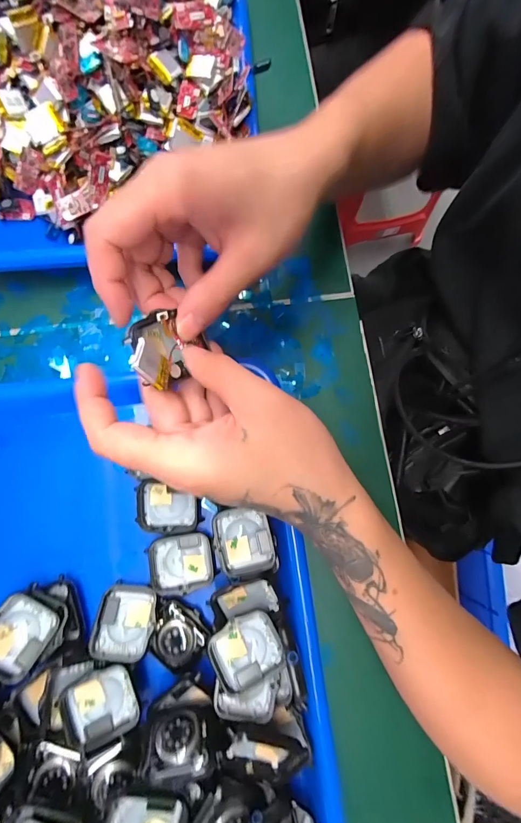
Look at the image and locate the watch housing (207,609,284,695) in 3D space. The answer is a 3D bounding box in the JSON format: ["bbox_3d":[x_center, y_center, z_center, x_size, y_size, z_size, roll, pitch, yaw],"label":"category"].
[{"bbox_3d":[-0.009,0.149,0.233,0.042,0.015,0.035,-24,71,-10],"label":"watch housing"}]

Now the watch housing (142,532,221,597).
[{"bbox_3d":[-0.055,0.107,0.262,0.043,0.011,0.039,-10,81,-3],"label":"watch housing"}]

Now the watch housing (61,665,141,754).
[{"bbox_3d":[-0.100,0.182,0.229,0.042,0.012,0.036,-23,82,-5],"label":"watch housing"}]

